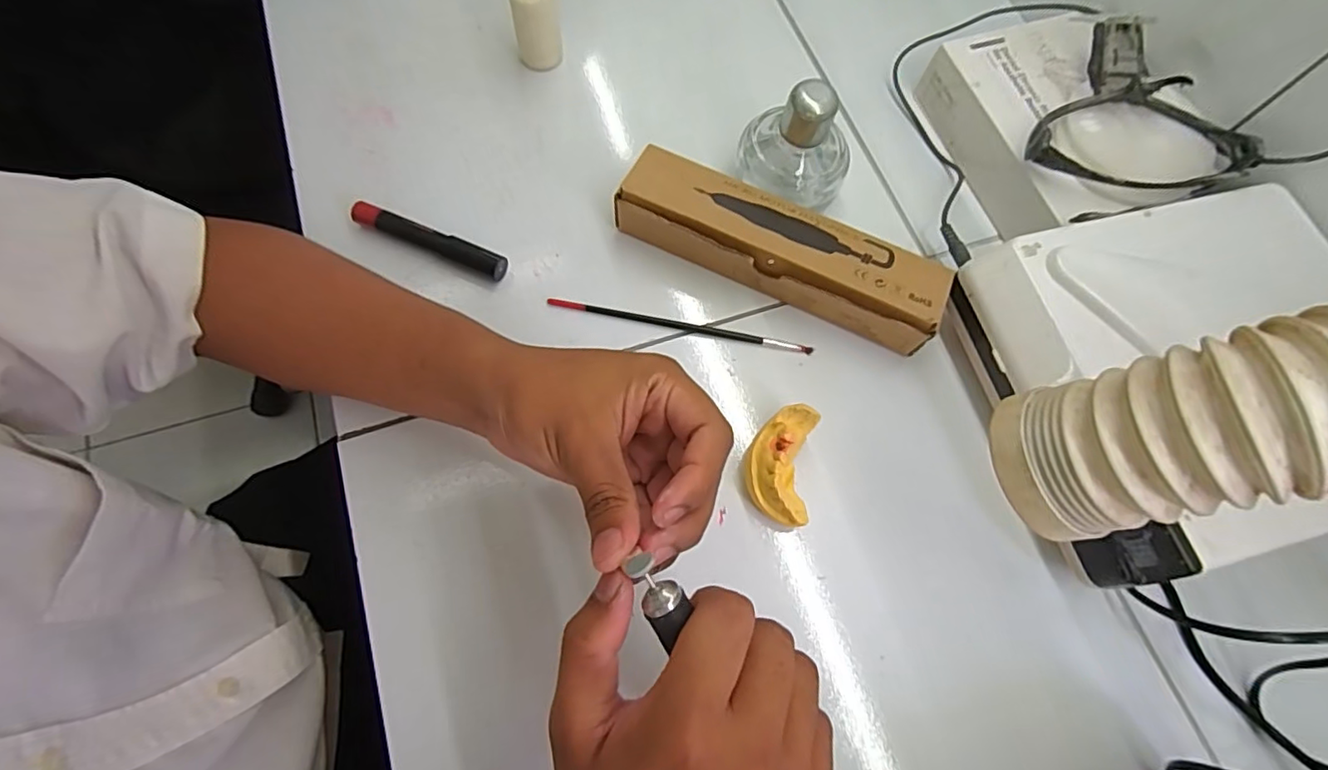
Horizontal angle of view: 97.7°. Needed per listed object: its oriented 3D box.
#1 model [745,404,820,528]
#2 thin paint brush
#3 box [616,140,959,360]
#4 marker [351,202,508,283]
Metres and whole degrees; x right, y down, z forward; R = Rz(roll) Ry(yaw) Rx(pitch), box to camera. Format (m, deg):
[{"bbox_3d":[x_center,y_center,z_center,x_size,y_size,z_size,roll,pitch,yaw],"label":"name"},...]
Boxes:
[{"bbox_3d":[0.066,0.047,0.335,0.037,0.034,0.064,10,69,1],"label":"model"},{"bbox_3d":[0.010,-0.039,0.378,0.172,0.004,0.006,11,69,1],"label":"thin paint brush"},{"bbox_3d":[0.073,-0.087,0.379,0.209,0.041,0.049,25,70,7],"label":"box"},{"bbox_3d":[-0.155,-0.096,0.384,0.110,0.012,0.014,23,70,6],"label":"marker"}]

